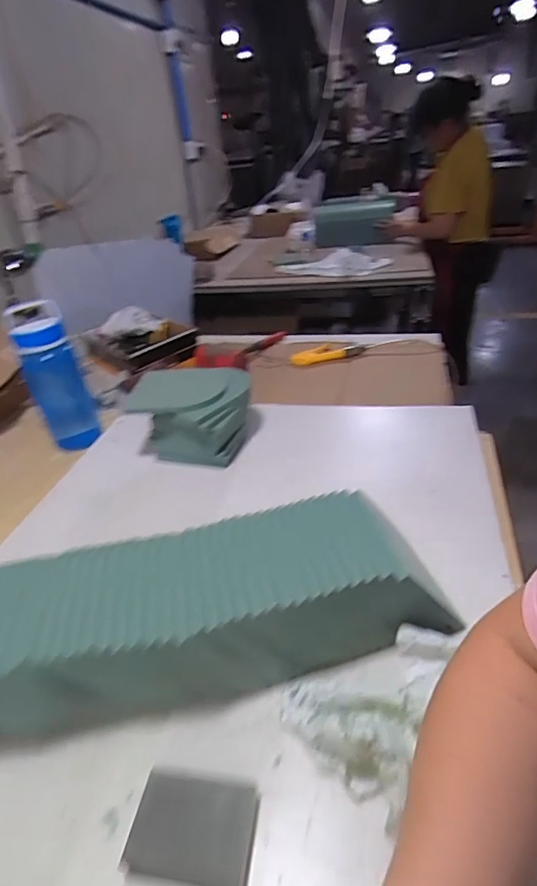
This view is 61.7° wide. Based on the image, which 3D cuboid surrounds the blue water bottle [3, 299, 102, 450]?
[{"bbox_3d":[-0.423,-0.129,0.896,0.105,0.284,0.096,-20,38,-17],"label":"blue water bottle"}]

